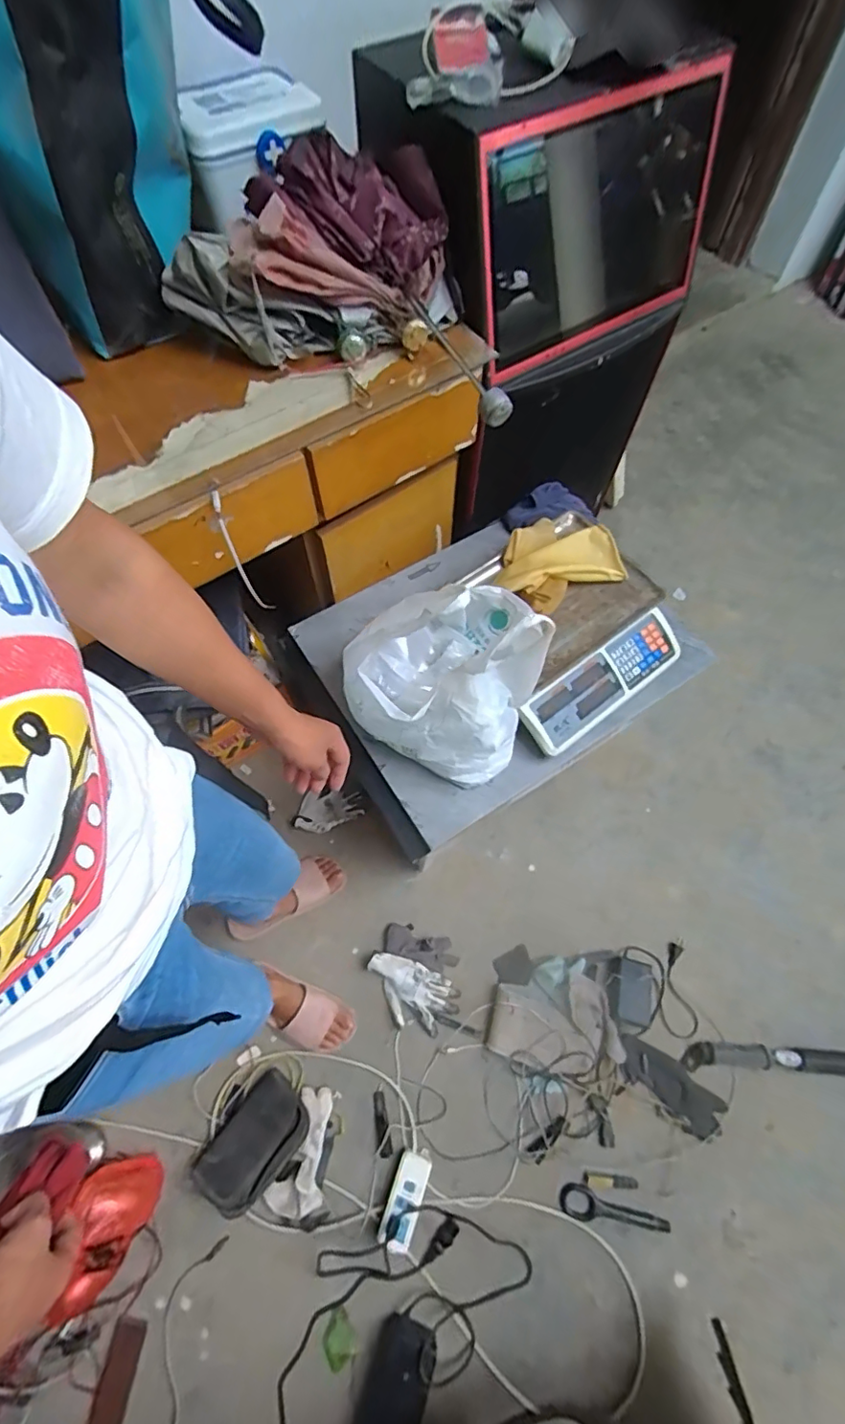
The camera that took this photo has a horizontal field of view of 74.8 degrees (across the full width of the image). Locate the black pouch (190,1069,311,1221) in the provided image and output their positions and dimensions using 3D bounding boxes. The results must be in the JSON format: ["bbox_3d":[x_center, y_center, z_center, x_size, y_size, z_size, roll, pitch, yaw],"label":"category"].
[{"bbox_3d":[-0.310,0.793,1.018,0.134,0.061,0.216,39,70,18],"label":"black pouch"}]

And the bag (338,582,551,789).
[{"bbox_3d":[0.043,-0.064,0.834,0.249,0.298,0.257,23,66,11],"label":"bag"}]

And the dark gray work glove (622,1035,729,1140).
[{"bbox_3d":[0.485,0.732,1.085,0.218,0.025,0.092,39,70,18],"label":"dark gray work glove"}]

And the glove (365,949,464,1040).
[{"bbox_3d":[-0.027,0.575,1.125,0.200,0.035,0.118,19,65,10],"label":"glove"}]

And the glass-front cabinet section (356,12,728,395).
[{"bbox_3d":[0.151,-0.795,0.864,0.403,0.323,0.398,-23,65,-10],"label":"glass-front cabinet section"}]

